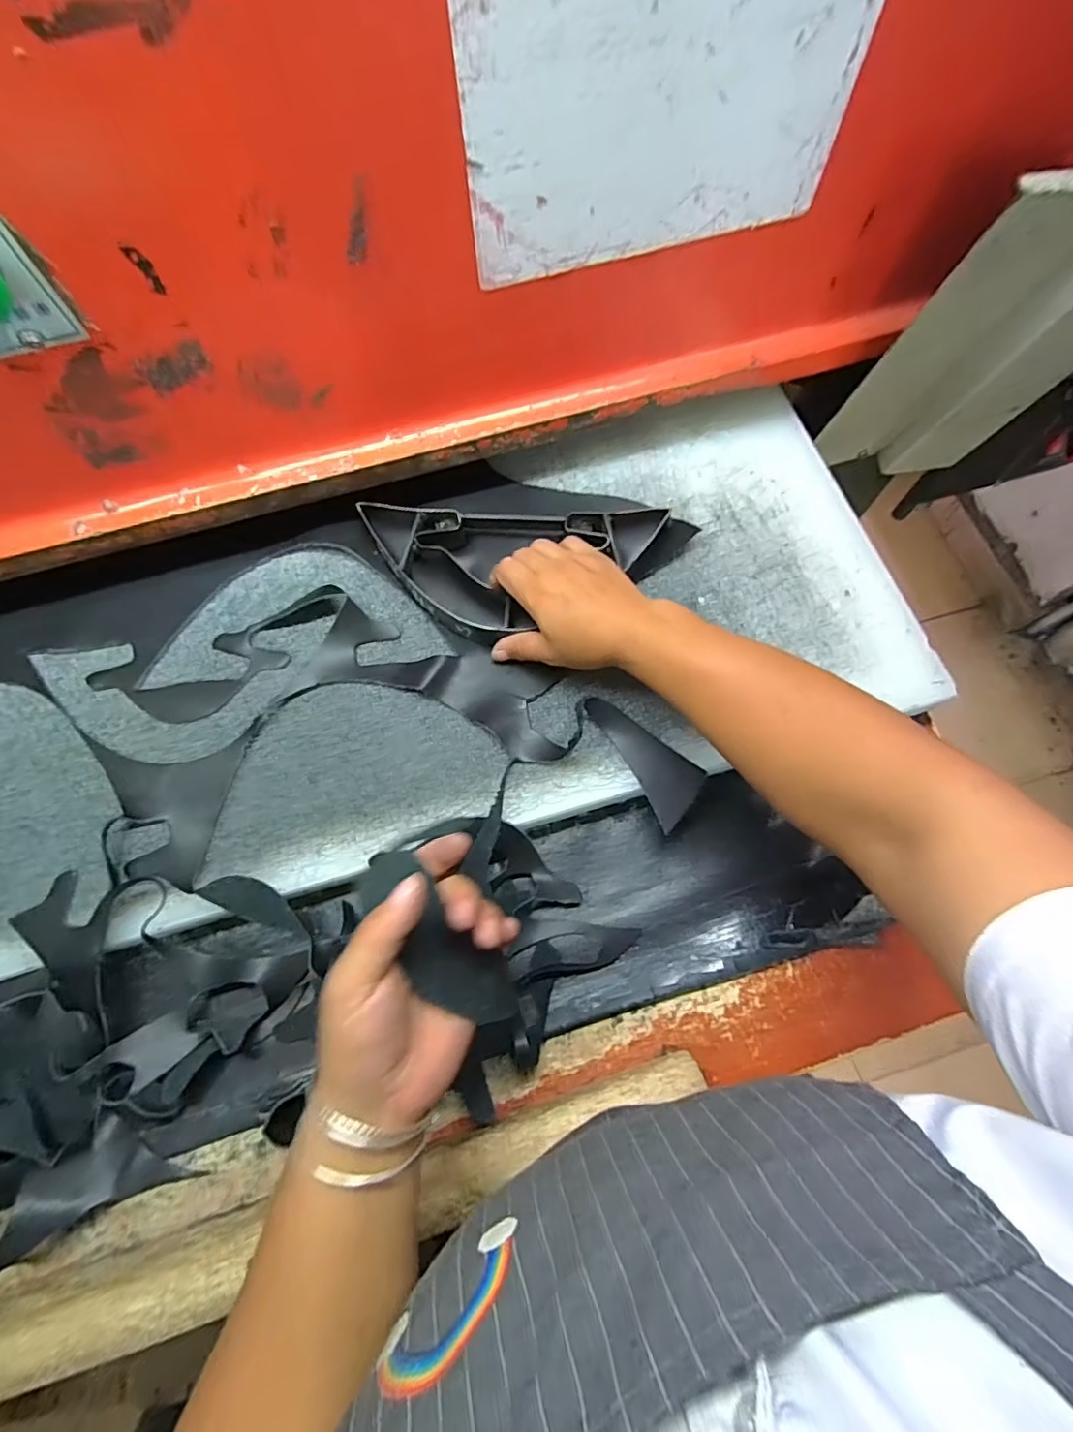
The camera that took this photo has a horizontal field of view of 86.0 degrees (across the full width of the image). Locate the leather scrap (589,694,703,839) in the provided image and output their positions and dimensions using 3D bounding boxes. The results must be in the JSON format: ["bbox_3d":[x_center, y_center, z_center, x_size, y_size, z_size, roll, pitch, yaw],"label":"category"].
[{"bbox_3d":[0.091,0.029,0.464,0.049,0.006,0.117,-29,75,-9],"label":"leather scrap"}]

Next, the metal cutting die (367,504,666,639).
[{"bbox_3d":[-0.021,-0.124,0.496,0.264,0.029,0.123,3,72,1],"label":"metal cutting die"}]

